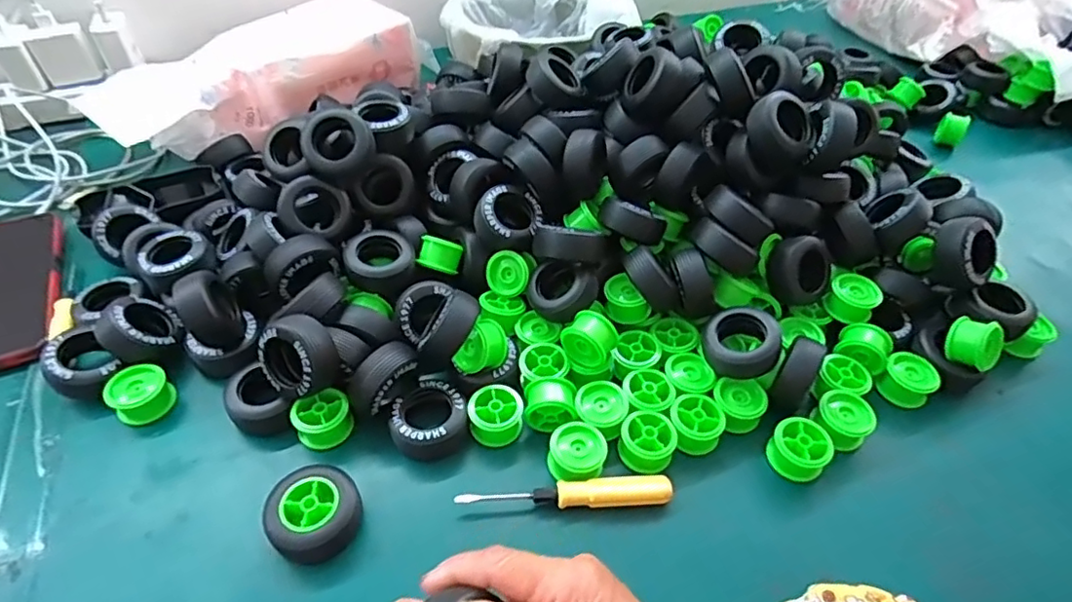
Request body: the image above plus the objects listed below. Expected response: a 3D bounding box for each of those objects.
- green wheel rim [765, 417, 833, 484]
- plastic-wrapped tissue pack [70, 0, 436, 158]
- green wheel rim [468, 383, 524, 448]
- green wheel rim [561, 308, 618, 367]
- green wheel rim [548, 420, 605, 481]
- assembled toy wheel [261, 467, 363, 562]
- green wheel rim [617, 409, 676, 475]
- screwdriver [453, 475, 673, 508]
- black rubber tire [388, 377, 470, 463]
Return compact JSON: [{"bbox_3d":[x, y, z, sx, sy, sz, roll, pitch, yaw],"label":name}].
[{"bbox_3d":[0.165,0.092,0.369,0.035,0.023,0.033,1,46,-1],"label":"green wheel rim"},{"bbox_3d":[-0.272,-0.249,0.631,0.362,0.067,0.150,-30,53,-27],"label":"plastic-wrapped tissue pack"},{"bbox_3d":[-0.026,0.073,0.377,0.033,0.020,0.034,-6,46,-7],"label":"green wheel rim"},{"bbox_3d":[0.036,0.026,0.393,0.034,0.031,0.023,23,50,20],"label":"green wheel rim"},{"bbox_3d":[0.025,0.094,0.363,0.031,0.023,0.036,13,47,11],"label":"green wheel rim"},{"bbox_3d":[-0.123,0.119,0.330,0.047,0.027,0.044,1,46,-1],"label":"assembled toy wheel"},{"bbox_3d":[0.070,0.088,0.371,0.033,0.024,0.034,1,46,-1],"label":"green wheel rim"},{"bbox_3d":[0.018,0.116,0.348,0.124,0.018,0.015,-2,46,-3],"label":"screwdriver"},{"bbox_3d":[-0.067,0.074,0.373,0.046,0.026,0.047,-6,46,-7],"label":"black rubber tire"}]

